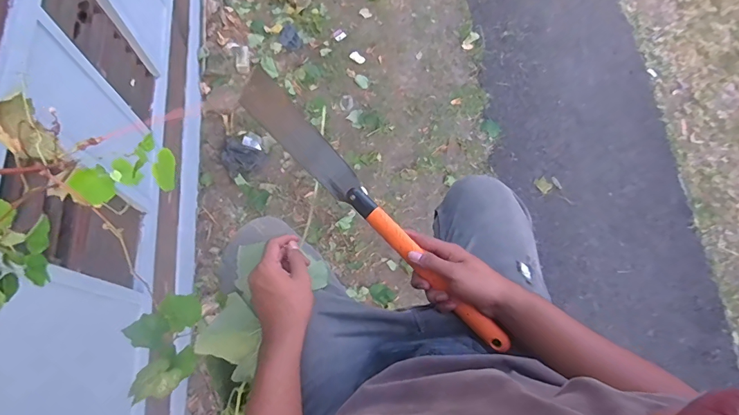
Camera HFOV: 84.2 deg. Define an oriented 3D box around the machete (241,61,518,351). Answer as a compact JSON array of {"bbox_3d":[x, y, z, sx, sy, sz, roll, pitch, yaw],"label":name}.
[{"bbox_3d":[-0.007,-0.005,0.614,0.050,0.039,0.554,-41,80,-16],"label":"machete"}]

